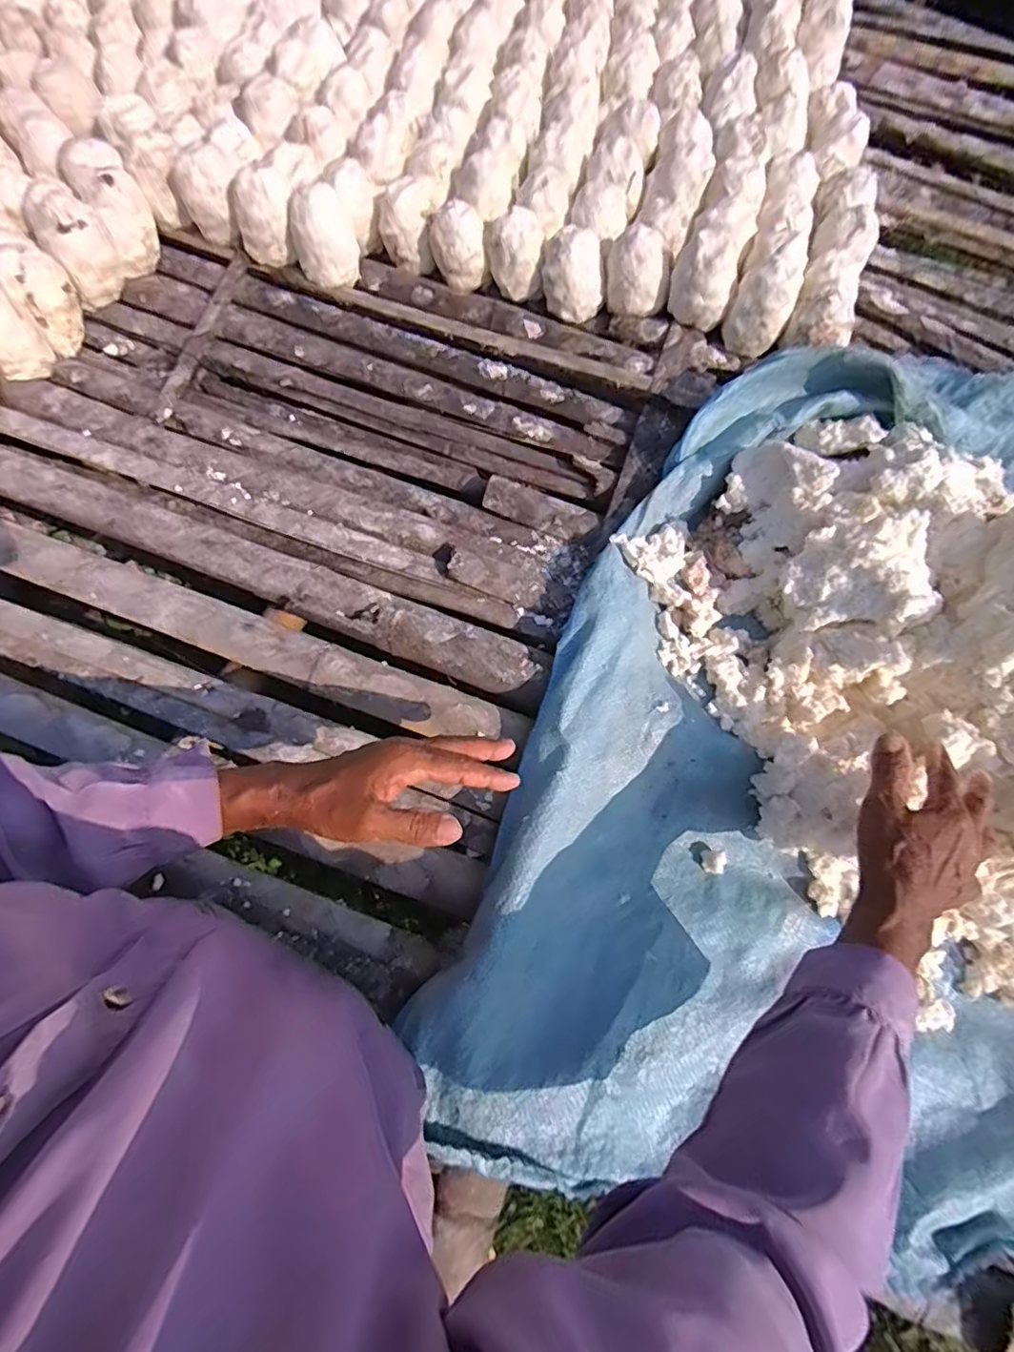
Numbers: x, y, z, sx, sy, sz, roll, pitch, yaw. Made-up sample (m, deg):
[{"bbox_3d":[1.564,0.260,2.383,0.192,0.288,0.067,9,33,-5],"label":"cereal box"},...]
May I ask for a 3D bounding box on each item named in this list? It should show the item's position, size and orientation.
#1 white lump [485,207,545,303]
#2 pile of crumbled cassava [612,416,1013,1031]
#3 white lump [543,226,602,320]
[{"bbox_3d":[0.010,-0.572,0.811,0.074,0.089,0.059,4,69,-3],"label":"white lump"},{"bbox_3d":[0.413,-0.005,0.539,0.407,0.181,0.539,-21,70,-12],"label":"pile of crumbled cassava"},{"bbox_3d":[0.090,-0.540,0.800,0.084,0.087,0.066,9,68,-1],"label":"white lump"}]

